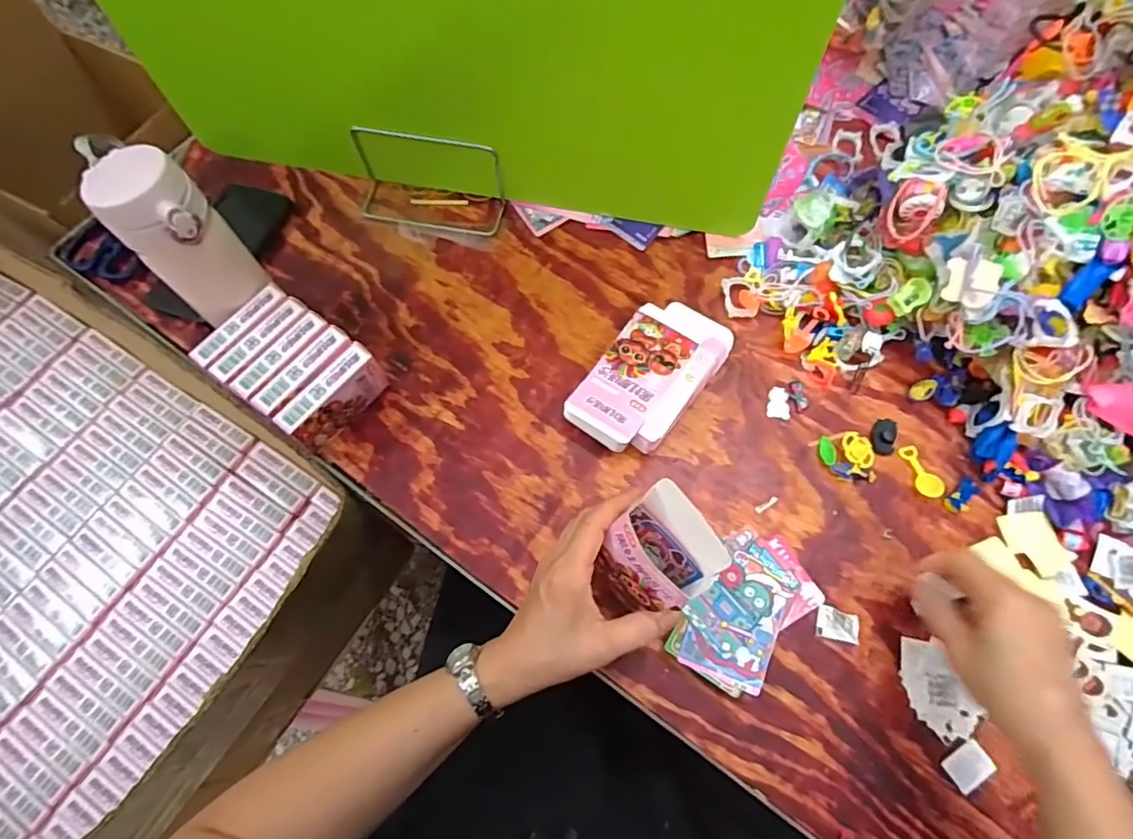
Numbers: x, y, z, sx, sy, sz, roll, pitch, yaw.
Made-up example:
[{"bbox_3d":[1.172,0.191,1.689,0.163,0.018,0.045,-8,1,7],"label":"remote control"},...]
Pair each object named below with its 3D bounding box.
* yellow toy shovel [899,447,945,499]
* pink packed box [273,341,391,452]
[{"bbox_3d":[0.306,0.045,0.506,0.021,0.006,0.048,-11,68,-2],"label":"yellow toy shovel"},{"bbox_3d":[-0.199,-0.016,0.512,0.024,0.066,0.091,40,74,16],"label":"pink packed box"}]

